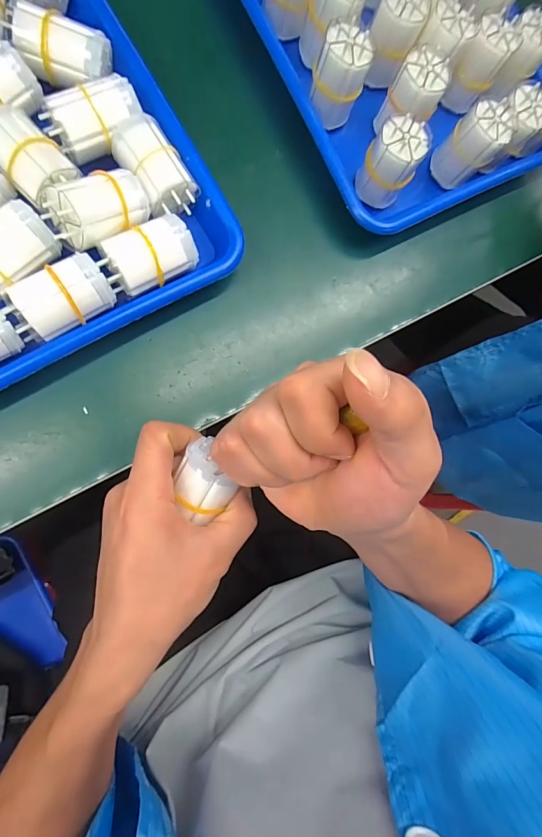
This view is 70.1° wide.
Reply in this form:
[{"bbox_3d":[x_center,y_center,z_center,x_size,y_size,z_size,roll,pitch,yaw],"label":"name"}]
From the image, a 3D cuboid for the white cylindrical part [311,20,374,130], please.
[{"bbox_3d":[0.053,-0.266,0.303,0.037,0.054,0.032,20,84,-8],"label":"white cylindrical part"}]

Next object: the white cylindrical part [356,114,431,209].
[{"bbox_3d":[0.094,-0.202,0.307,0.039,0.060,0.039,0,87,-9],"label":"white cylindrical part"}]

